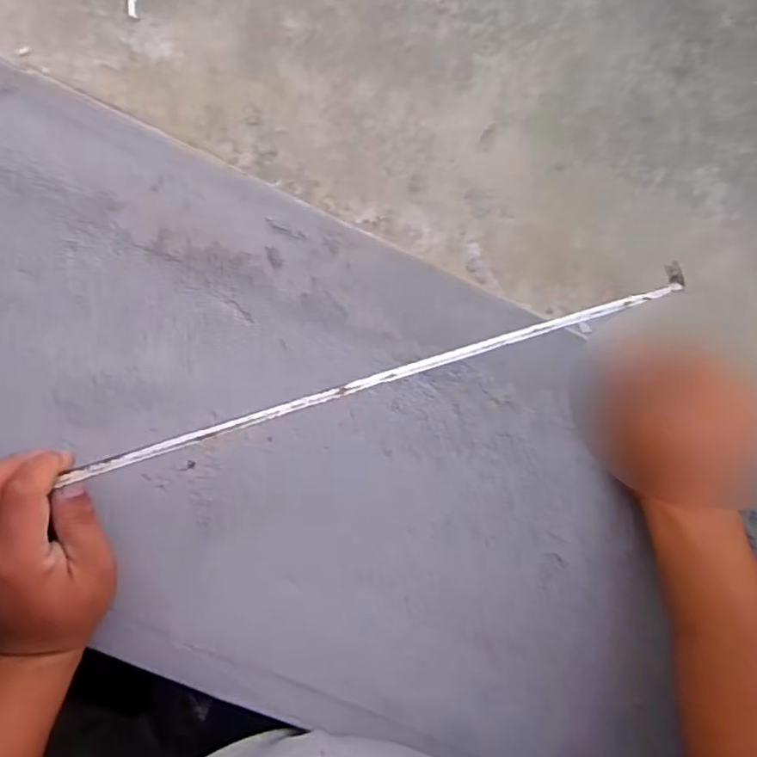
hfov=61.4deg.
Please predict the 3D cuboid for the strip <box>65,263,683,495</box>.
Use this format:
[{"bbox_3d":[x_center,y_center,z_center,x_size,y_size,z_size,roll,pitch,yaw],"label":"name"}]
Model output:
[{"bbox_3d":[-0.017,0.005,0.385,0.389,0.015,0.012,-17,96,12],"label":"strip"}]

